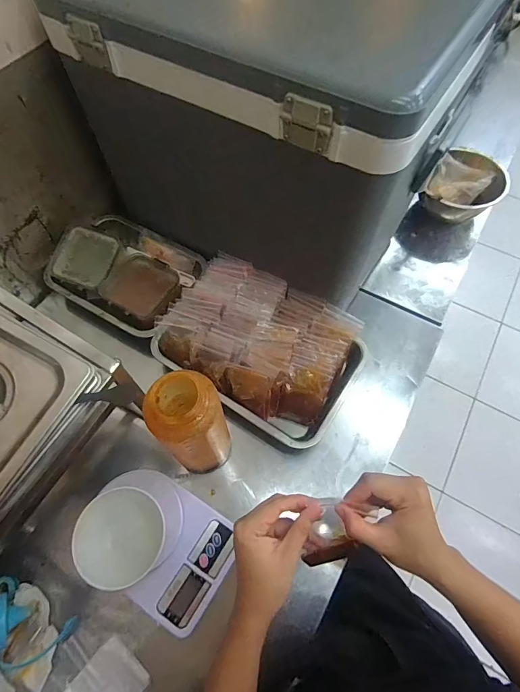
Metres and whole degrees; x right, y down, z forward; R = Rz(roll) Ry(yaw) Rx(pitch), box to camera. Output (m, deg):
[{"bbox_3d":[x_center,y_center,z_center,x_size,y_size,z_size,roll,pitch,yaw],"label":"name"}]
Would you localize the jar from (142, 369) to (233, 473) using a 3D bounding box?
[{"bbox_3d":[-0.082,0.097,0.465,0.073,0.177,0.068,0,63,0],"label":"jar"}]

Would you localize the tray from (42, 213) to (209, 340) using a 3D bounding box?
[{"bbox_3d":[-0.231,-0.135,0.662,0.238,0.056,0.185,28,67,14],"label":"tray"}]

